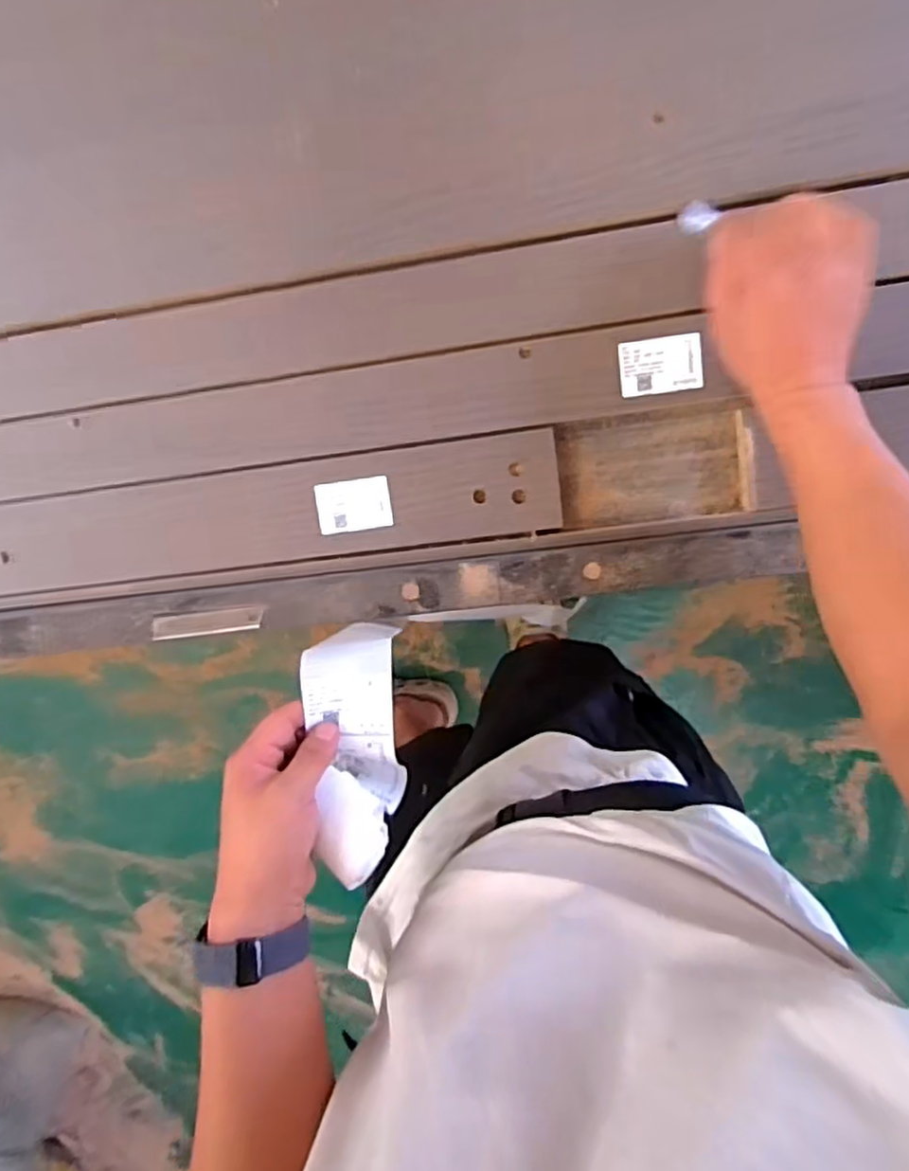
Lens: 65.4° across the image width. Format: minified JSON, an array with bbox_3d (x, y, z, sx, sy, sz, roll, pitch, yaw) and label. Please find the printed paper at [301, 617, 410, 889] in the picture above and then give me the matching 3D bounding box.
[{"bbox_3d":[-0.066,0.115,0.486,0.061,0.062,0.162,-6,82,7],"label":"printed paper"}]

